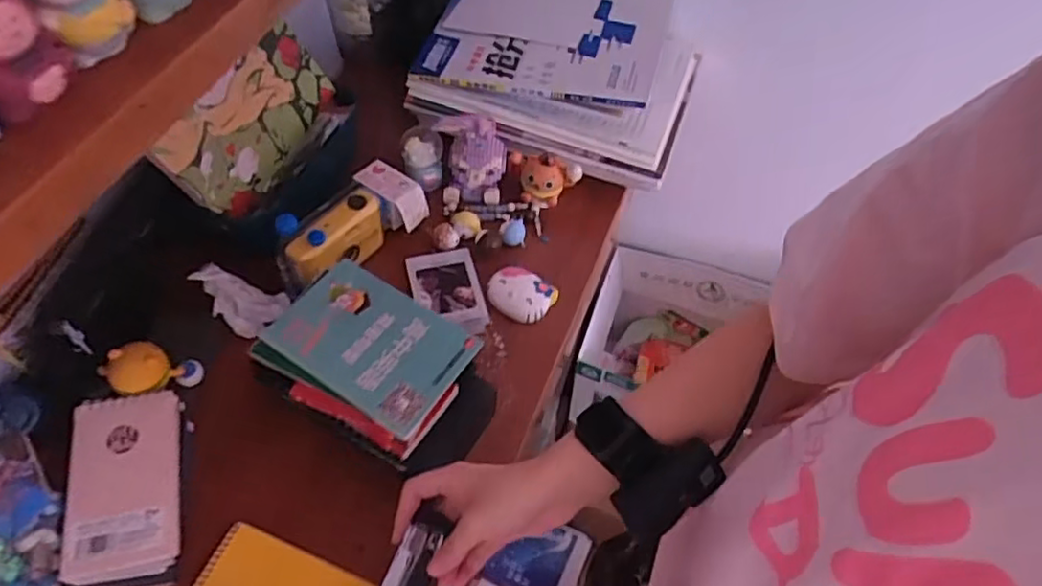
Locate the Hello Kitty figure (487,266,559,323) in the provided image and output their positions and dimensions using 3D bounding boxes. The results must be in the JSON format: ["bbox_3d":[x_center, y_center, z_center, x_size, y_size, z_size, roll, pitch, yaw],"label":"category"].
[{"bbox_3d":[-0.001,-0.002,0.645,0.062,0.020,0.056,39,61,20],"label":"Hello Kitty figure"}]

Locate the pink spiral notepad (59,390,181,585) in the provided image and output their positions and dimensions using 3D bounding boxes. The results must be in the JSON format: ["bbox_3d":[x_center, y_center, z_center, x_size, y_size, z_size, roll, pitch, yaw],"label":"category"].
[{"bbox_3d":[-0.302,0.144,0.509,0.076,0.013,0.136,-5,60,-14],"label":"pink spiral notepad"}]

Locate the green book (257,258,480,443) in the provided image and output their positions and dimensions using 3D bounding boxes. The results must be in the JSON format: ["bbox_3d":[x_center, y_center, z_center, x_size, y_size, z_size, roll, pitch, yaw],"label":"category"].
[{"bbox_3d":[-0.118,0.037,0.519,0.145,0.012,0.096,30,58,15],"label":"green book"}]

